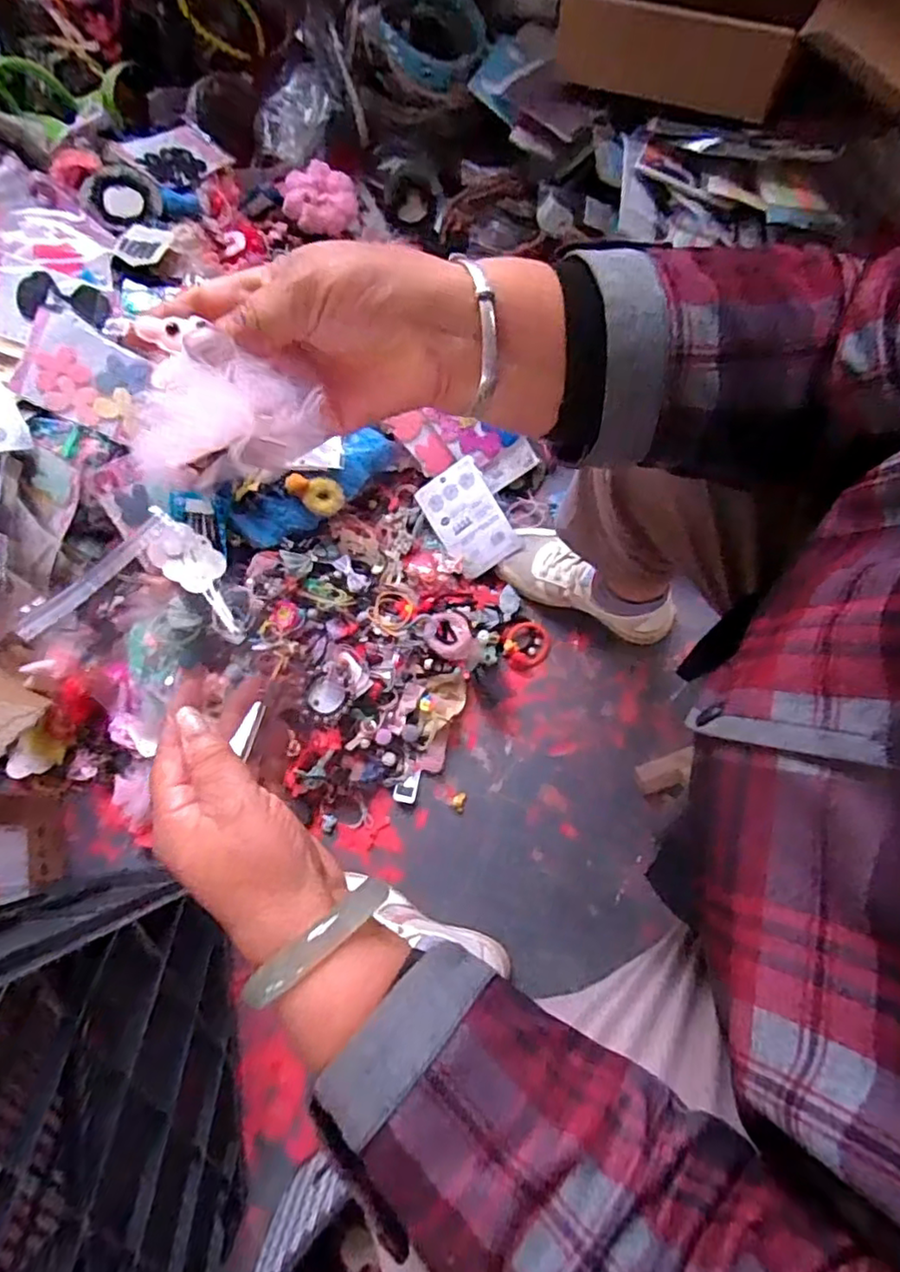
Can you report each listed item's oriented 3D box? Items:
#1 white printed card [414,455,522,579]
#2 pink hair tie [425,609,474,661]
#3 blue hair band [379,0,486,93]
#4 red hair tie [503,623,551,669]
[{"bbox_3d":[0.023,-0.150,0.811,0.093,0.007,0.136,-31,91,28],"label":"white printed card"},{"bbox_3d":[0.000,0.000,0.776,0.054,0.022,0.065,-31,79,-5],"label":"pink hair tie"},{"bbox_3d":[-0.023,-0.786,0.825,0.147,0.053,0.131,0,85,-15],"label":"blue hair band"},{"bbox_3d":[0.098,0.010,0.802,0.058,0.010,0.058,0,78,1],"label":"red hair tie"}]

